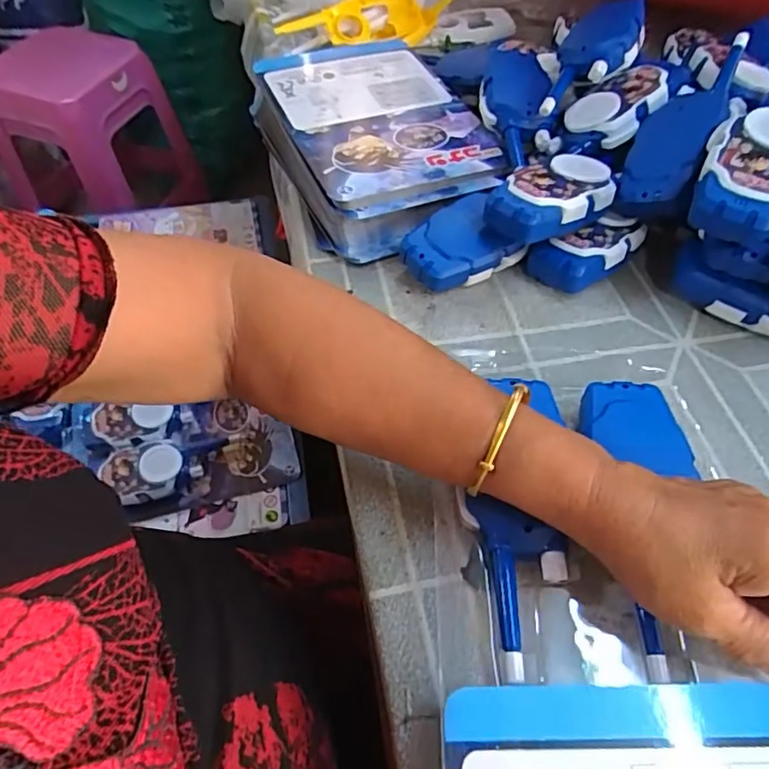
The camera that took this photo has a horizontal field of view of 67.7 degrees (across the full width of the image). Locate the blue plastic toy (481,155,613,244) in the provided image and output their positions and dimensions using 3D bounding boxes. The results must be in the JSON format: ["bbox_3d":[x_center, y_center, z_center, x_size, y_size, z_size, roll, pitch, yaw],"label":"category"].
[{"bbox_3d":[0.125,-0.140,0.438,0.103,0.036,0.061,-28,59,-19],"label":"blue plastic toy"}]

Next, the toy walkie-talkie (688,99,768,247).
[{"bbox_3d":[0.247,-0.143,0.381,0.066,0.038,0.103,21,57,15],"label":"toy walkie-talkie"}]

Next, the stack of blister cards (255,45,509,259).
[{"bbox_3d":[-0.014,-0.240,0.544,0.179,0.042,0.286,-20,56,-14],"label":"stack of blister cards"}]

